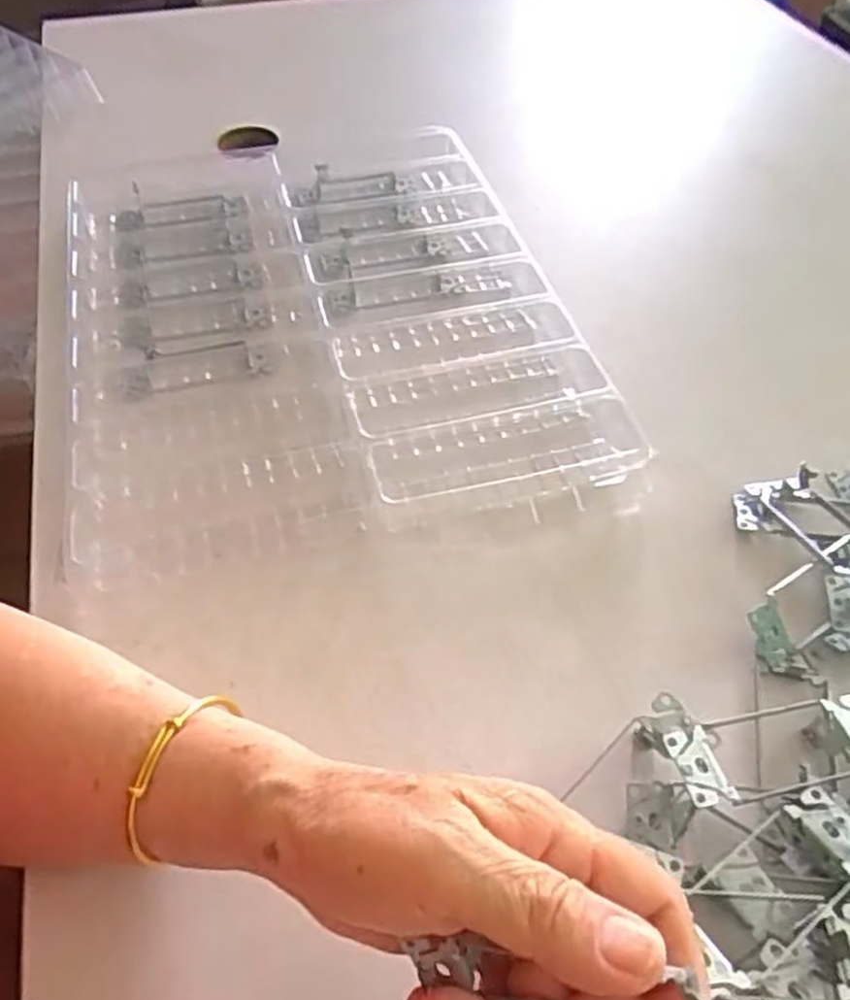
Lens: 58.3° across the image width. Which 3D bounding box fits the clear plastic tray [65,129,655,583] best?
[{"bbox_3d":[-0.078,-0.139,0.557,0.335,0.037,0.428,-13,52,-9],"label":"clear plastic tray"}]

